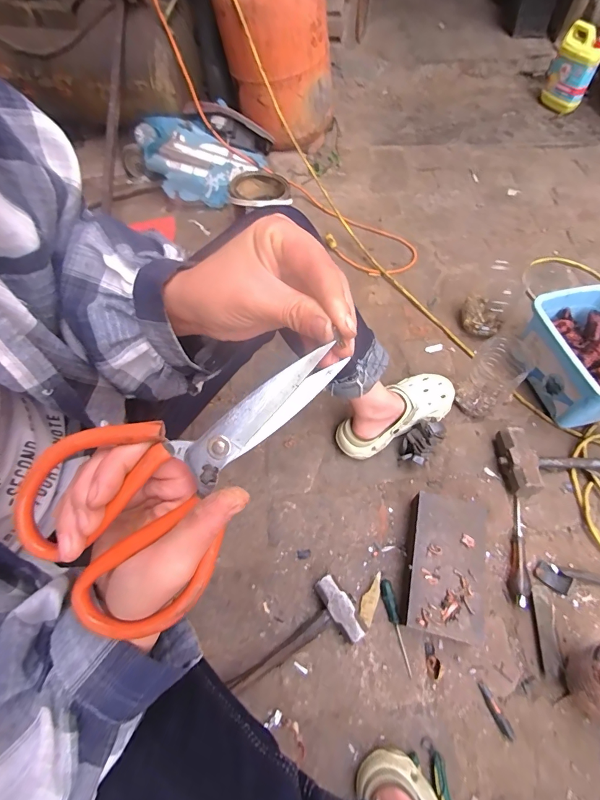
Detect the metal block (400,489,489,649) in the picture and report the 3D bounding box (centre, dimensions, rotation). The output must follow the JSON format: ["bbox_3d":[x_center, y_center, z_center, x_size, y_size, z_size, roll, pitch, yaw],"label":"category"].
[{"bbox_3d":[0.252,0.282,0.666,0.120,0.055,0.224,12,60,8],"label":"metal block"}]

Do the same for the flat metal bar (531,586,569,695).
[{"bbox_3d":[0.404,0.386,0.629,0.030,0.010,0.144,2,60,3],"label":"flat metal bar"}]

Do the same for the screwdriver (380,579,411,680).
[{"bbox_3d":[0.162,0.378,0.645,0.022,0.024,0.139,-11,60,-5],"label":"screwdriver"}]

